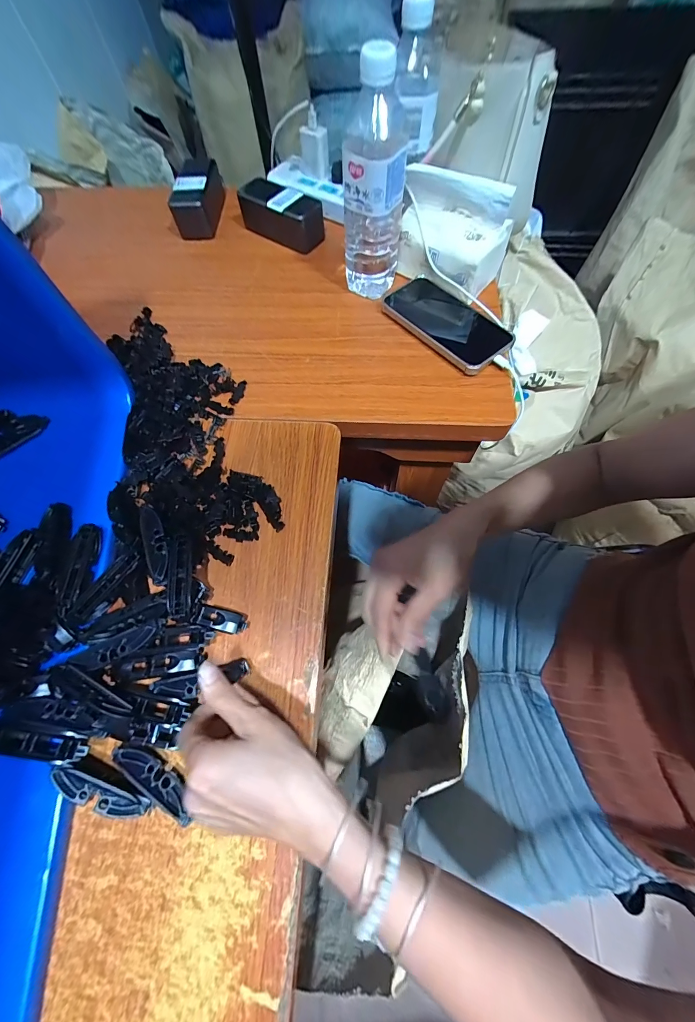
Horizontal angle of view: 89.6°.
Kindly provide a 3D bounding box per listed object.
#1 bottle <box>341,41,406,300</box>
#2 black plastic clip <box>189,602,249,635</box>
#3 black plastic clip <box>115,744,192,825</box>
[{"bbox_3d":[0.030,-0.362,0.398,0.067,0.212,0.080,4,67,4],"label":"bottle"},{"bbox_3d":[-0.115,0.097,0.314,0.048,0.019,0.019,13,68,8],"label":"black plastic clip"},{"bbox_3d":[-0.145,0.203,0.265,0.074,0.009,0.019,33,72,14],"label":"black plastic clip"}]

